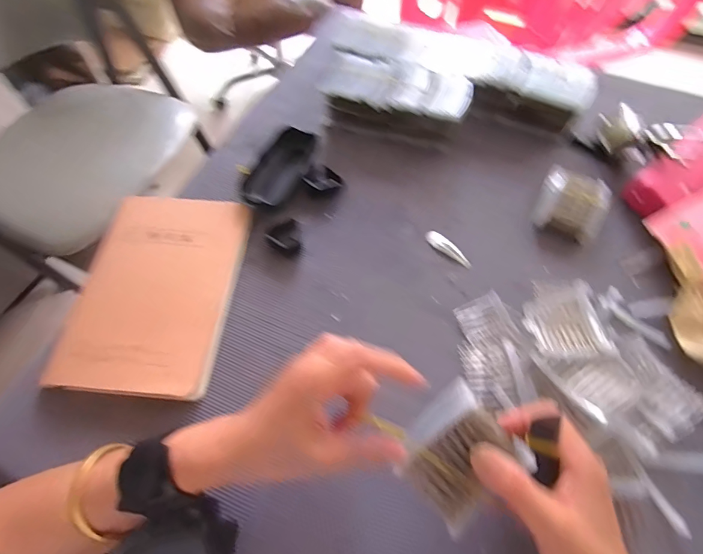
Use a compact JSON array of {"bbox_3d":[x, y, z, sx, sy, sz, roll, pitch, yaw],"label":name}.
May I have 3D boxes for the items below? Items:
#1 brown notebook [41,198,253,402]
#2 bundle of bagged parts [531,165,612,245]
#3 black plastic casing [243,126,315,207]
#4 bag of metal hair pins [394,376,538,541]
[{"bbox_3d":[-0.184,0.010,0.383,0.142,0.018,0.194,5,61,4],"label":"brown notebook"},{"bbox_3d":[0.223,-0.075,0.413,0.064,0.026,0.063,24,64,13],"label":"bundle of bagged parts"},{"bbox_3d":[-0.077,-0.120,0.444,0.049,0.016,0.103,22,64,13],"label":"black plastic casing"},{"bbox_3d":[0.065,0.109,0.250,0.066,0.009,0.063,-44,80,2],"label":"bag of metal hair pins"}]

